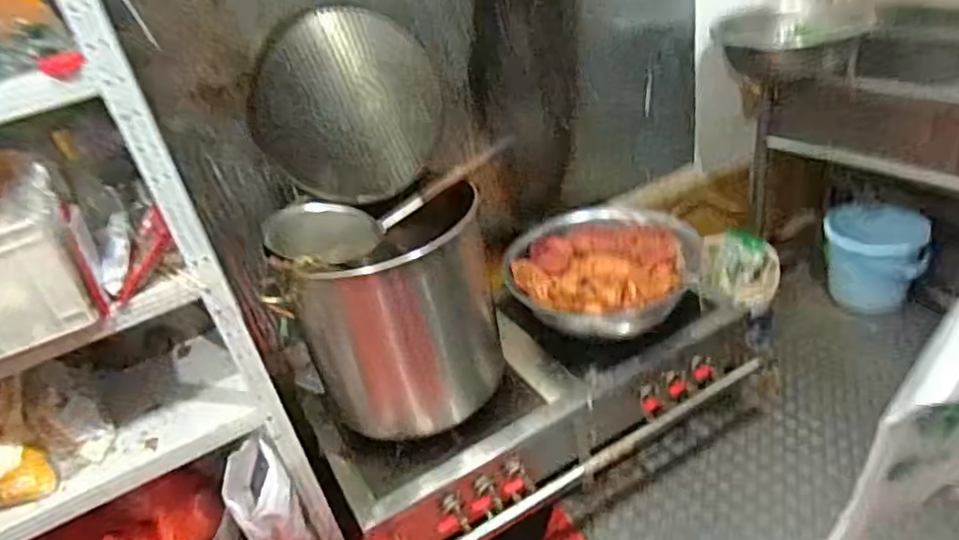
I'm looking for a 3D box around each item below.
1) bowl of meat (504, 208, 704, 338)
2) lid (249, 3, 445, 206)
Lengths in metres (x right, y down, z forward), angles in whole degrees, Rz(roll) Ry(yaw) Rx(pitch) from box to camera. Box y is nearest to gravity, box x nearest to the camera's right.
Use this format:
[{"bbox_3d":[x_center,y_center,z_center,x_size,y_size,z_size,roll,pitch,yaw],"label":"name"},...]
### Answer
[{"bbox_3d":[0.346,0.001,1.919,0.511,0.224,0.510,-3,24,1],"label":"bowl of meat"},{"bbox_3d":[-0.325,-0.405,1.679,0.471,0.471,0.040,19,19,-19],"label":"lid"}]

